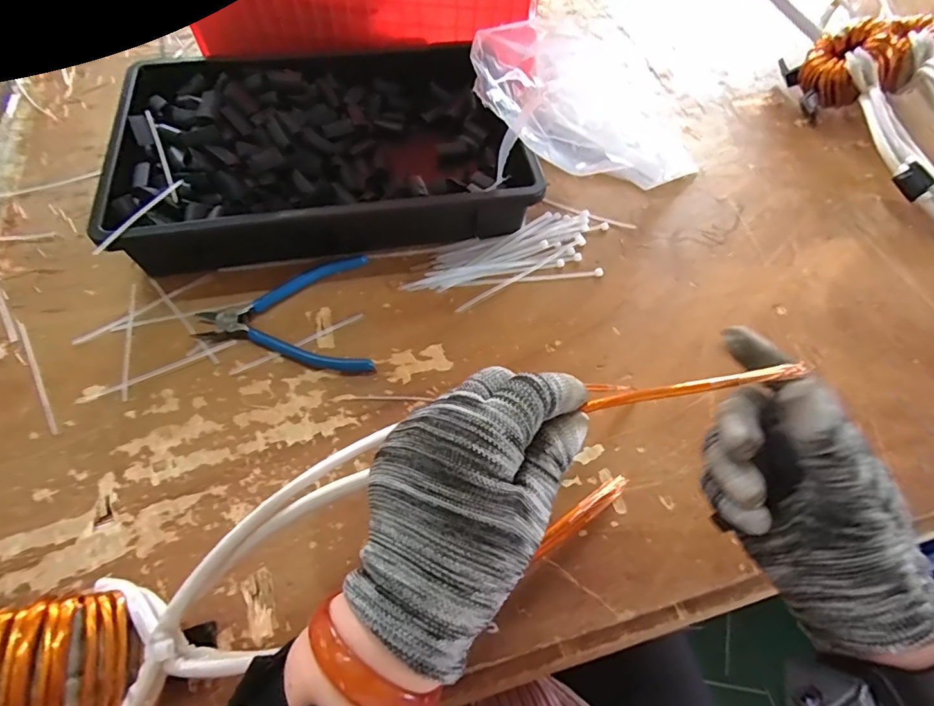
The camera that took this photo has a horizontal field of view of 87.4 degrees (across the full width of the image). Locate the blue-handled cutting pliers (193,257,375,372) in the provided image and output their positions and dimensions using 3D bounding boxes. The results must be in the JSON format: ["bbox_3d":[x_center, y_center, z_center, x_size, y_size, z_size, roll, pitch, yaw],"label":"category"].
[{"bbox_3d":[-0.154,-0.032,0.416,0.139,0.010,0.118,-5,60,-6],"label":"blue-handled cutting pliers"}]

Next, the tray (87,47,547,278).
[{"bbox_3d":[-0.138,-0.199,0.483,0.366,0.063,0.246,-9,60,-8],"label":"tray"}]

